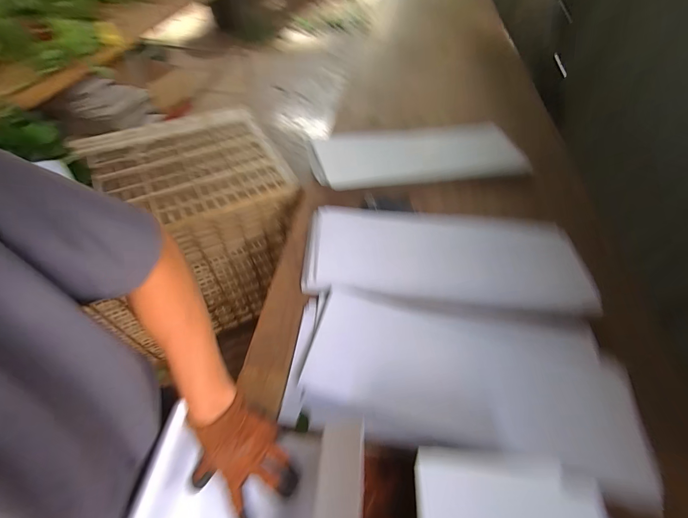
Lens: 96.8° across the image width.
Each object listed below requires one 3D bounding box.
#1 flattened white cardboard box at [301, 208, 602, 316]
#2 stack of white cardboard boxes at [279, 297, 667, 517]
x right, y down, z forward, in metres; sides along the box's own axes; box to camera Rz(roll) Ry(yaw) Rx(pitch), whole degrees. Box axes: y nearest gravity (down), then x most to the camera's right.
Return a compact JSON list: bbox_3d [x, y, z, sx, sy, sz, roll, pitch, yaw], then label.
[{"bbox_3d":[0.239,-0.008,0.714,0.652,0.060,0.231,3,52,-1],"label":"flattened white cardboard box"},{"bbox_3d":[0.225,0.233,0.576,0.656,0.044,0.253,10,52,4],"label":"stack of white cardboard boxes"}]

